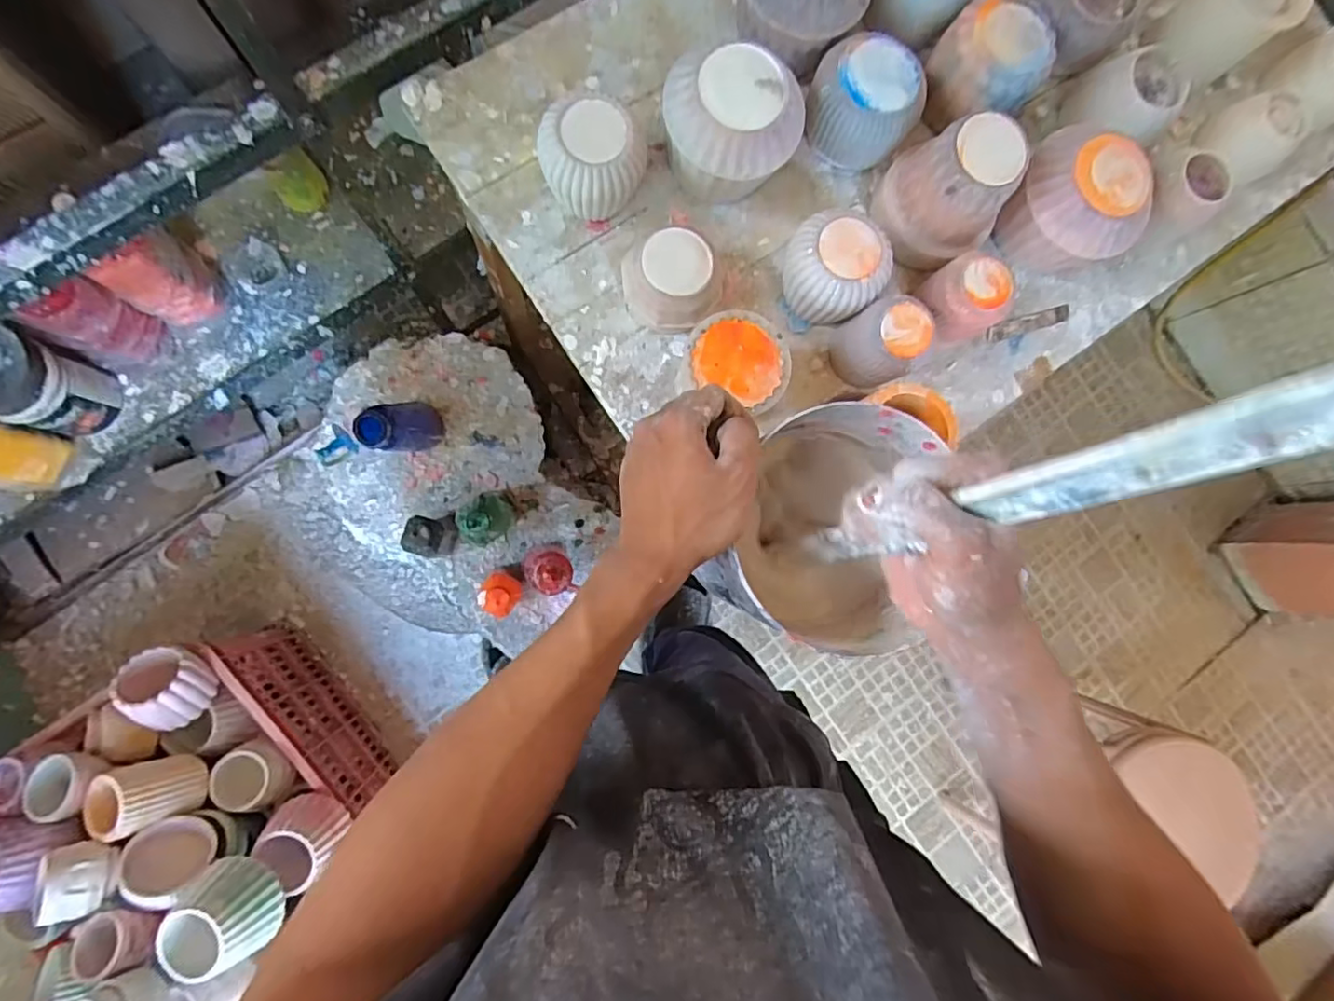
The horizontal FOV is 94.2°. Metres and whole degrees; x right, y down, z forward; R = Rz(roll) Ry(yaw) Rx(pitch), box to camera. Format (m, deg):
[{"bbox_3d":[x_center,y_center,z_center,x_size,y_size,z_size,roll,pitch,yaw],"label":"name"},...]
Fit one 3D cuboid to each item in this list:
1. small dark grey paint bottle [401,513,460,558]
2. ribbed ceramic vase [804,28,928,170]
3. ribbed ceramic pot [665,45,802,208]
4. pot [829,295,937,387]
[{"bbox_3d":[-0.330,0.050,0.869,0.052,0.138,0.056,3,85,-7],"label":"small dark grey paint bottle"},{"bbox_3d":[0.191,-0.389,0.616,0.110,0.081,0.098,35,82,-4],"label":"ribbed ceramic vase"},{"bbox_3d":[0.057,-0.345,0.586,0.128,0.107,0.114,13,84,-6],"label":"ribbed ceramic pot"},{"bbox_3d":[0.205,-0.148,0.604,0.064,0.089,0.069,1,86,-8],"label":"pot"}]

